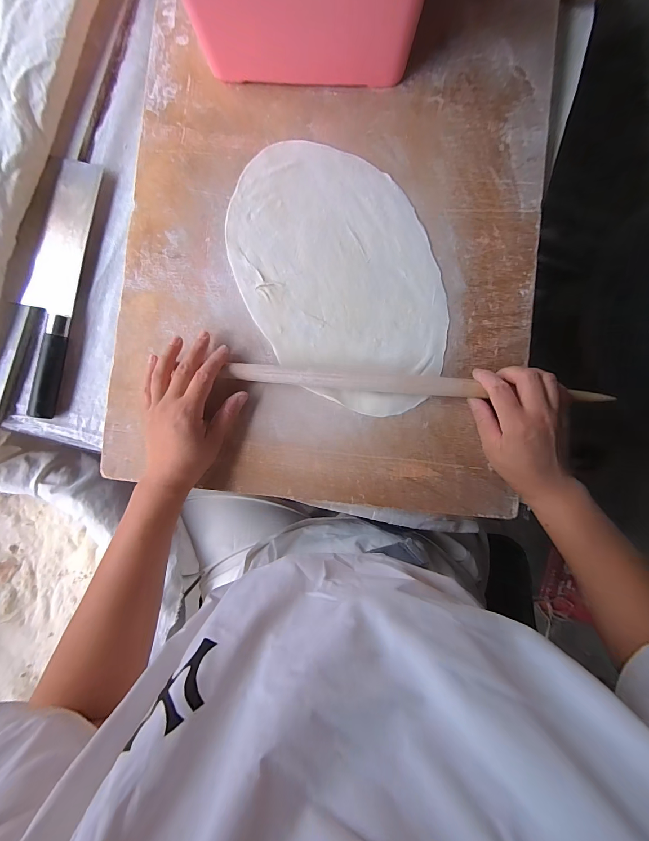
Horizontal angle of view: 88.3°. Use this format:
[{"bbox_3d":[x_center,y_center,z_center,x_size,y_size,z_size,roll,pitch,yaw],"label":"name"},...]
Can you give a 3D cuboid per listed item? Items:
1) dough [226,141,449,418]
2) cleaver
[{"bbox_3d":[0.018,-0.158,0.375,0.202,0.009,0.314,-25,90,-1],"label":"dough"},{"bbox_3d":[-0.320,-0.156,0.386,0.069,0.016,0.294,11,89,-1],"label":"cleaver"}]

